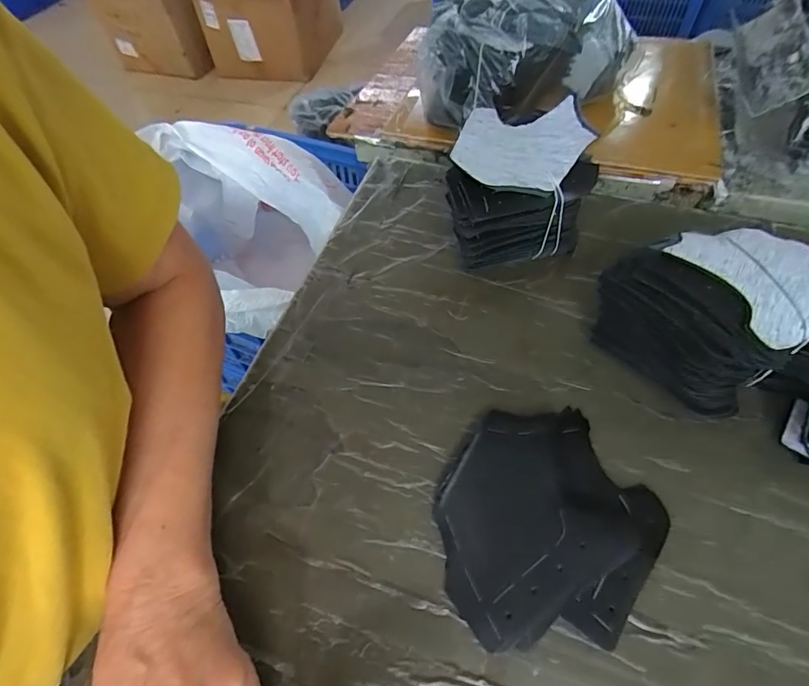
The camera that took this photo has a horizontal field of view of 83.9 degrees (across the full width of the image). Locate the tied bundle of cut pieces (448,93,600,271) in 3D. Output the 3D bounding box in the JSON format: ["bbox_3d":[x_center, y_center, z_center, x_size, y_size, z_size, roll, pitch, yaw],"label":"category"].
[{"bbox_3d":[0.097,-0.132,0.409,0.119,0.107,0.113,1,57,2],"label":"tied bundle of cut pieces"}]

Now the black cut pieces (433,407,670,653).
[{"bbox_3d":[0.099,0.116,0.305,0.145,0.018,0.146,-1,57,1],"label":"black cut pieces"}]

